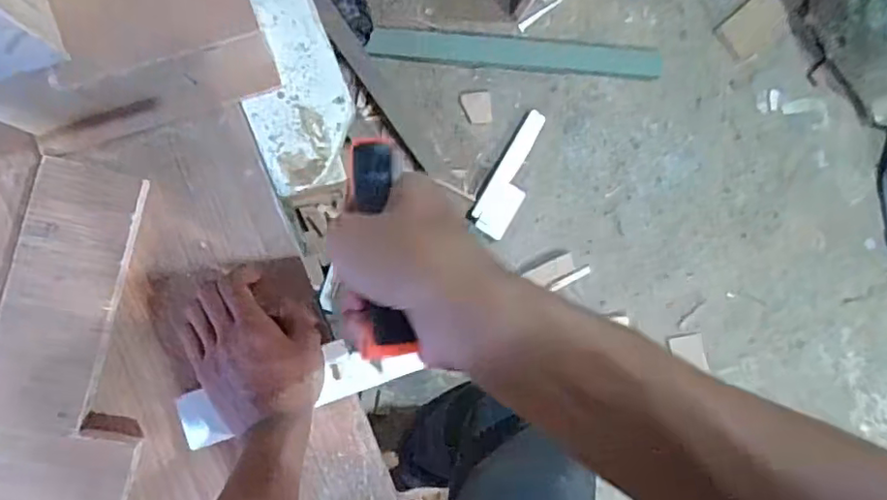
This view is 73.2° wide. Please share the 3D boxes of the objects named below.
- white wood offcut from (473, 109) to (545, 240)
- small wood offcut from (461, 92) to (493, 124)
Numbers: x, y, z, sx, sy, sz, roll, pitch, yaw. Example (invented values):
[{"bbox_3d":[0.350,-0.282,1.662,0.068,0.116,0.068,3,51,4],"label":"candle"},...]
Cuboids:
[{"bbox_3d":[0.154,-0.159,1.269,0.082,0.024,0.283,30,84,2],"label":"white wood offcut"},{"bbox_3d":[0.073,-0.306,1.291,0.061,0.011,0.068,-8,89,-8],"label":"small wood offcut"}]

